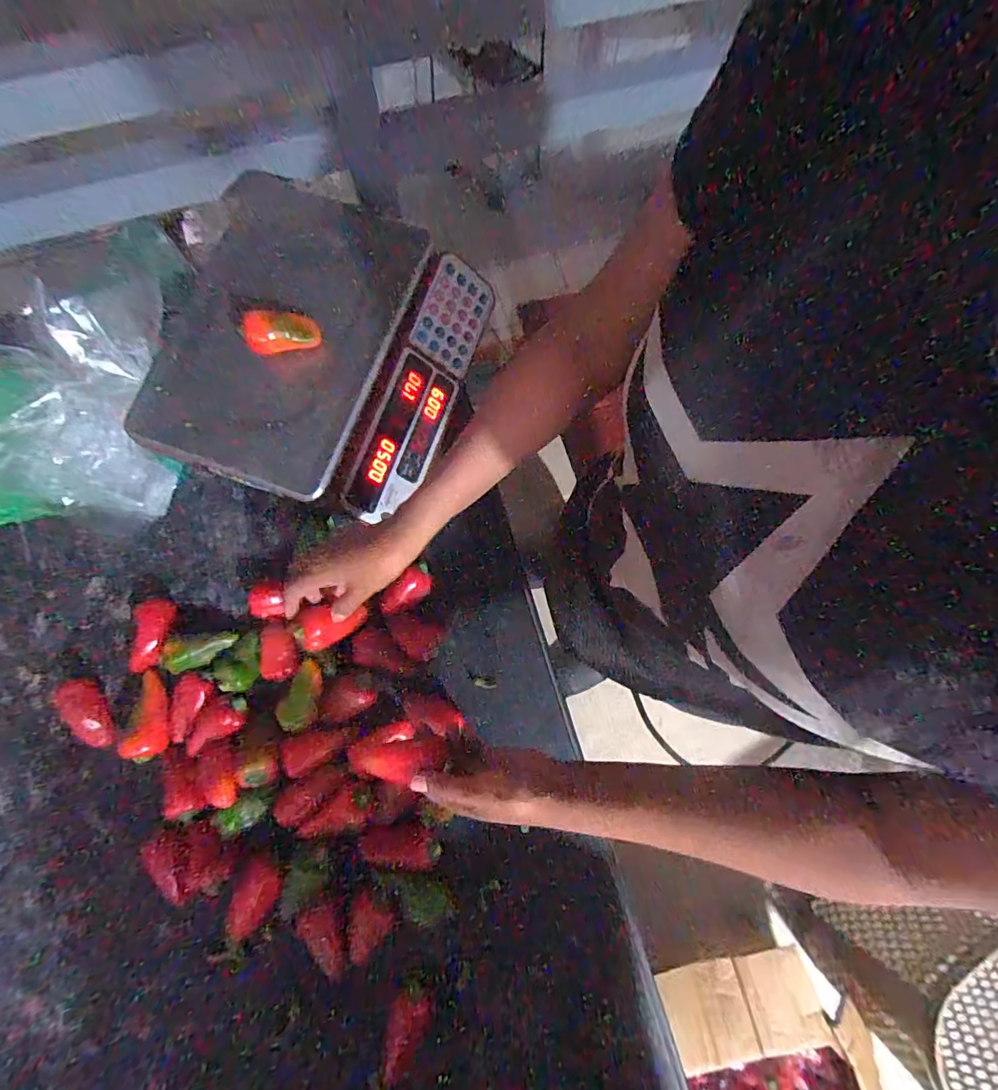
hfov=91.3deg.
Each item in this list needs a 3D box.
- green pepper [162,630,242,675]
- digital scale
[{"bbox_3d":[-0.338,0.120,0.555,0.078,0.024,0.033,-15,79,-5],"label":"green pepper"},{"bbox_3d":[-0.206,-0.218,0.556,0.309,0.116,0.325,15,78,2],"label":"digital scale"}]

